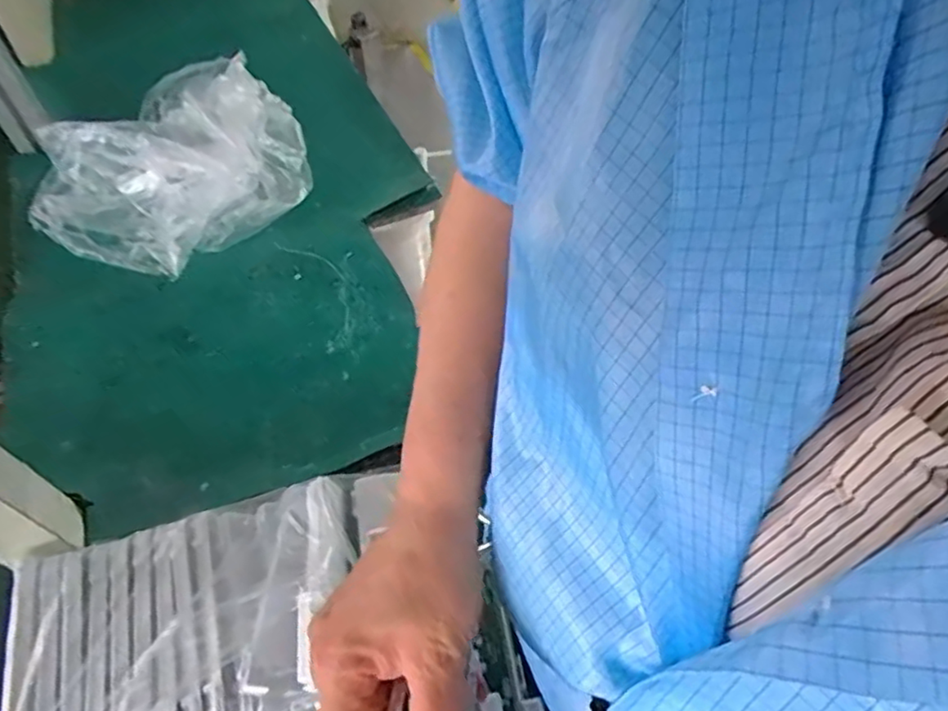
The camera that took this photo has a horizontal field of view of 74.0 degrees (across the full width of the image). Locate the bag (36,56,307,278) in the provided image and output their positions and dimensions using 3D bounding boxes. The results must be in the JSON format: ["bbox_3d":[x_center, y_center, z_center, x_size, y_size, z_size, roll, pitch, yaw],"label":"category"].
[{"bbox_3d":[-0.327,-0.239,0.713,0.257,0.080,0.312,19,55,14],"label":"bag"}]

